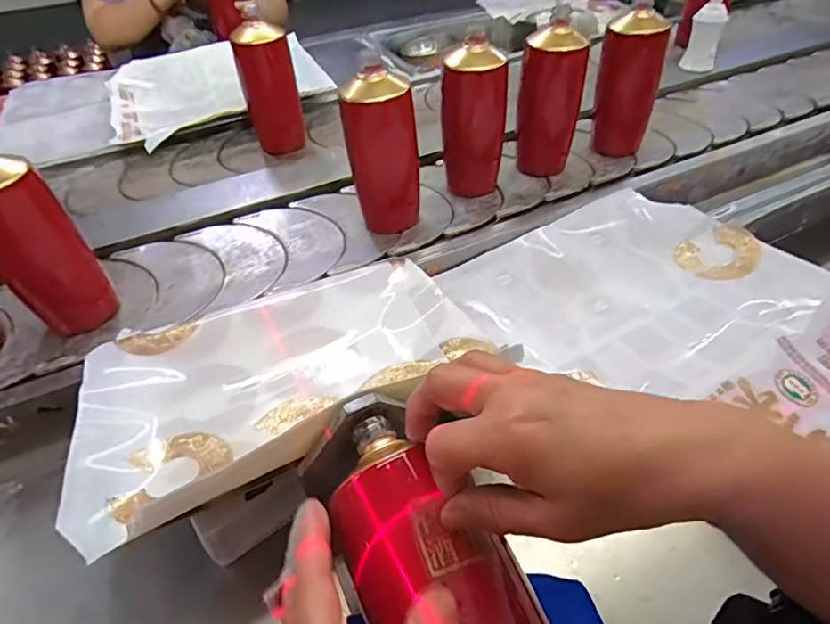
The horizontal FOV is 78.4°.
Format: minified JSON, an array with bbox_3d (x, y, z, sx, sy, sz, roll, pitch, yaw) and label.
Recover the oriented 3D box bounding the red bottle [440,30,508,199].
[{"bbox_3d":[0.076,-0.242,0.655,0.066,0.183,0.063,-33,53,-25],"label":"red bottle"}]

